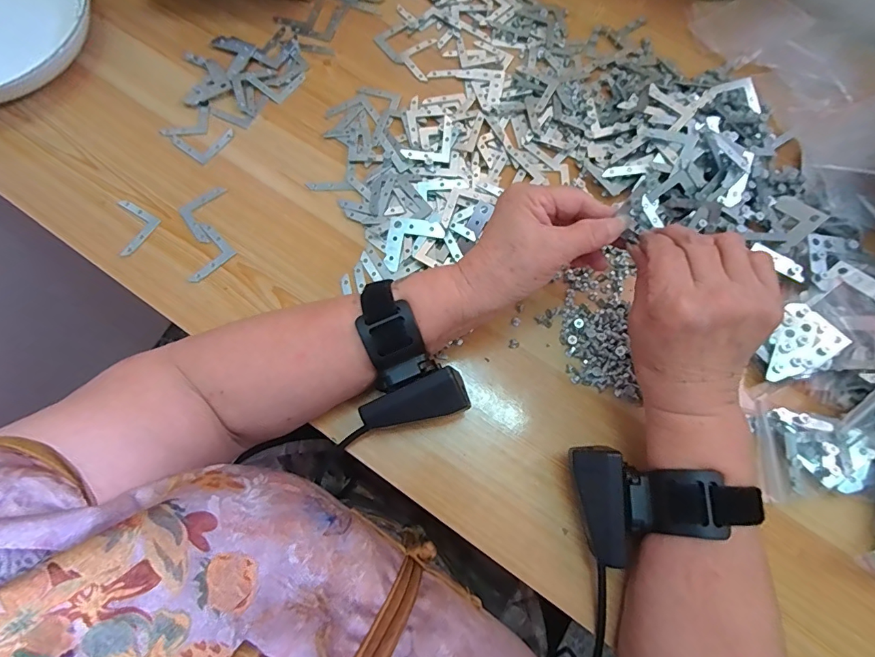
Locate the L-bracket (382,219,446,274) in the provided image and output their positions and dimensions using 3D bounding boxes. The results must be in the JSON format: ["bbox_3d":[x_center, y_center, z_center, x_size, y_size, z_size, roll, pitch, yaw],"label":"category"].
[{"bbox_3d":[-0.019,-0.067,0.364,0.044,0.004,0.046,9,80,10],"label":"L-bracket"}]

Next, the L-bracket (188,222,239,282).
[{"bbox_3d":[-0.194,-0.062,0.365,0.040,0.004,0.041,42,77,16],"label":"L-bracket"}]

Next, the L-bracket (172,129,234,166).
[{"bbox_3d":[-0.211,-0.171,0.404,0.039,0.004,0.041,36,75,14],"label":"L-bracket"}]

